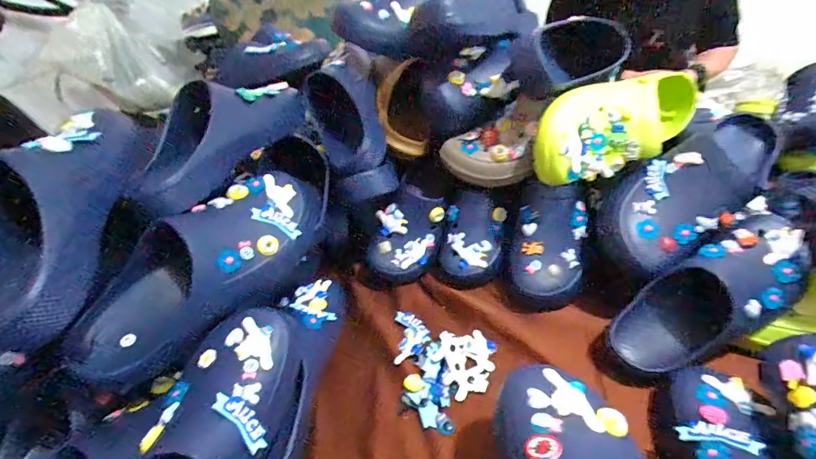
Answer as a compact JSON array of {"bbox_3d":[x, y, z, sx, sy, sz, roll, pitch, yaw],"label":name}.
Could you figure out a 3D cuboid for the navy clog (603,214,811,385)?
[{"bbox_3d":[0.367,0.089,0.489,0.261,0.106,0.094,-39,40,3],"label":"navy clog"}]

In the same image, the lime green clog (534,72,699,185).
[{"bbox_3d":[0.300,-0.153,0.564,0.283,0.089,0.101,-28,41,-25],"label":"lime green clog"}]

